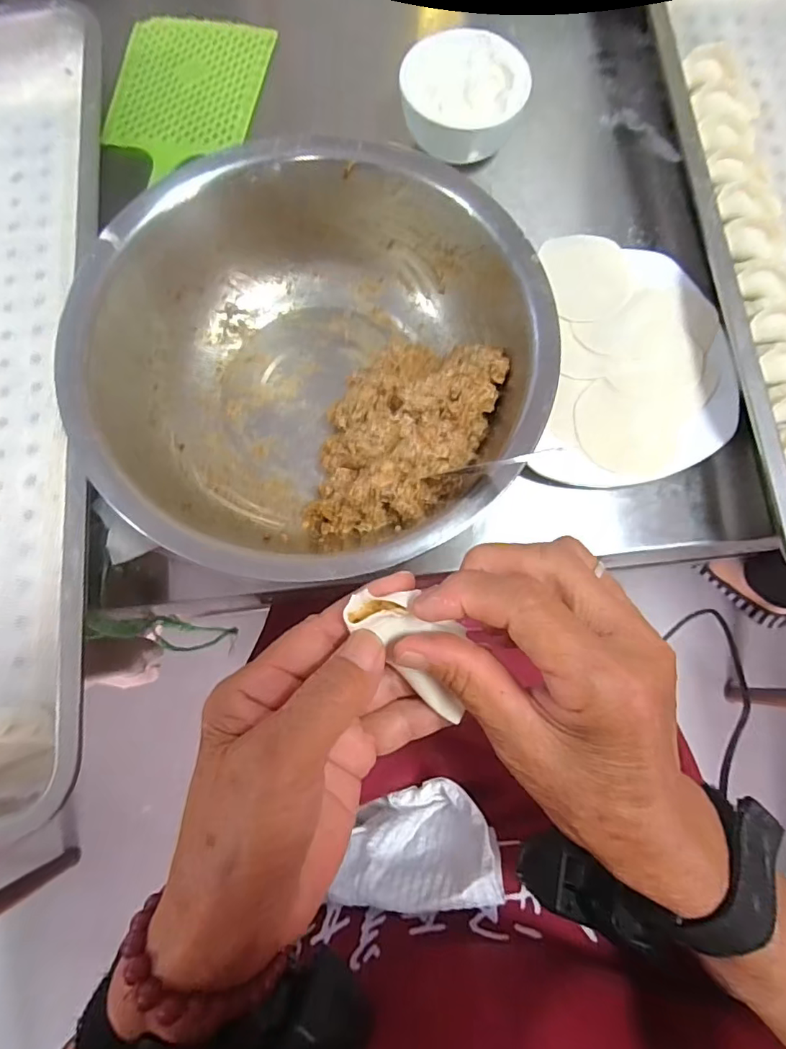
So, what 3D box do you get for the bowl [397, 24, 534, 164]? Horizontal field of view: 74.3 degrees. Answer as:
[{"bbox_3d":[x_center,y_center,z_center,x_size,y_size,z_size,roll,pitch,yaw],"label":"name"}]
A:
[{"bbox_3d":[0.055,-0.337,0.419,0.094,0.052,0.087,0,77,-2],"label":"bowl"}]

